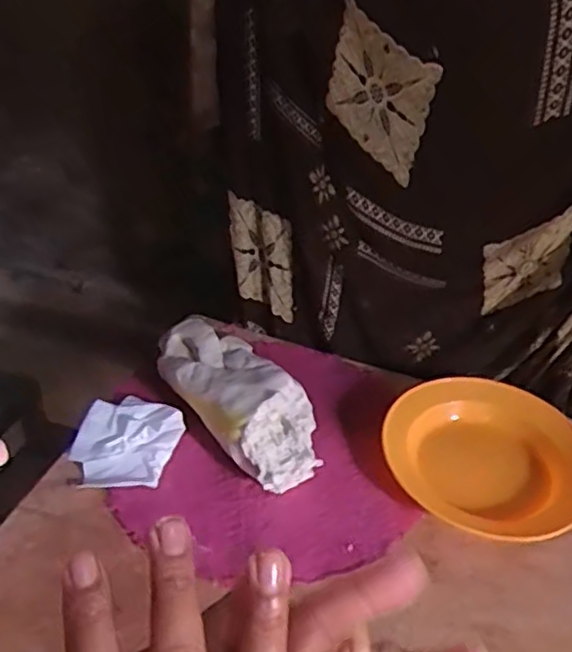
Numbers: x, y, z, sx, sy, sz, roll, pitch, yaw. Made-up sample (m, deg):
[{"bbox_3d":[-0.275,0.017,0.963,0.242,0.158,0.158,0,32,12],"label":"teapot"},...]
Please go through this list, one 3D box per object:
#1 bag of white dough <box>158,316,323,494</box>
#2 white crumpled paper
[{"bbox_3d":[-0.049,0.080,0.743,0.112,0.098,0.228,-26,45,-33],"label":"bag of white dough"},{"bbox_3d":[-0.170,0.120,0.711,0.095,0.039,0.108,10,37,10],"label":"white crumpled paper"}]

